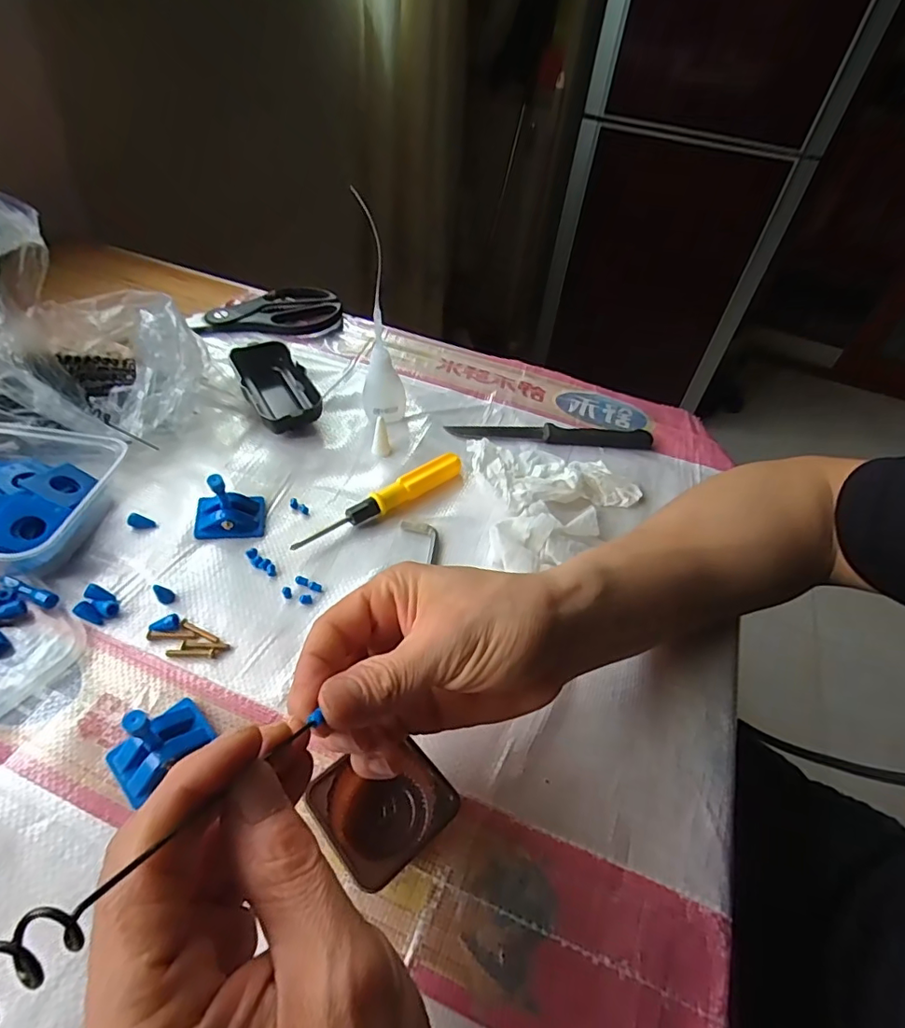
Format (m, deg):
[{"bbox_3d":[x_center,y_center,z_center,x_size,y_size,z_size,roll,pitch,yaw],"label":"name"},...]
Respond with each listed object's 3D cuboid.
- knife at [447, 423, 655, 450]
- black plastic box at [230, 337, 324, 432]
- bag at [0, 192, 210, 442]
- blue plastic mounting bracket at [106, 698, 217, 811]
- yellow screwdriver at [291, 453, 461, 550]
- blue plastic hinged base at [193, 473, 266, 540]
[{"bbox_3d":[0.086,-0.069,0.457,0.174,0.008,0.020,3,47,-4],"label":"knife"},{"bbox_3d":[-0.149,-0.106,0.455,0.051,0.028,0.107,-20,53,-23],"label":"black plastic box"},{"bbox_3d":[-0.302,-0.131,0.384,0.214,0.143,0.174,16,48,8],"label":"bag"},{"bbox_3d":[-0.145,0.112,0.261,0.032,0.024,0.044,37,54,25],"label":"blue plastic mounting bracket"},{"bbox_3d":[-0.050,-0.009,0.387,0.139,0.019,0.015,-29,57,-29],"label":"yellow screwdriver"},{"bbox_3d":[-0.154,-0.009,0.358,0.044,0.043,0.032,-3,48,-10],"label":"blue plastic hinged base"}]

